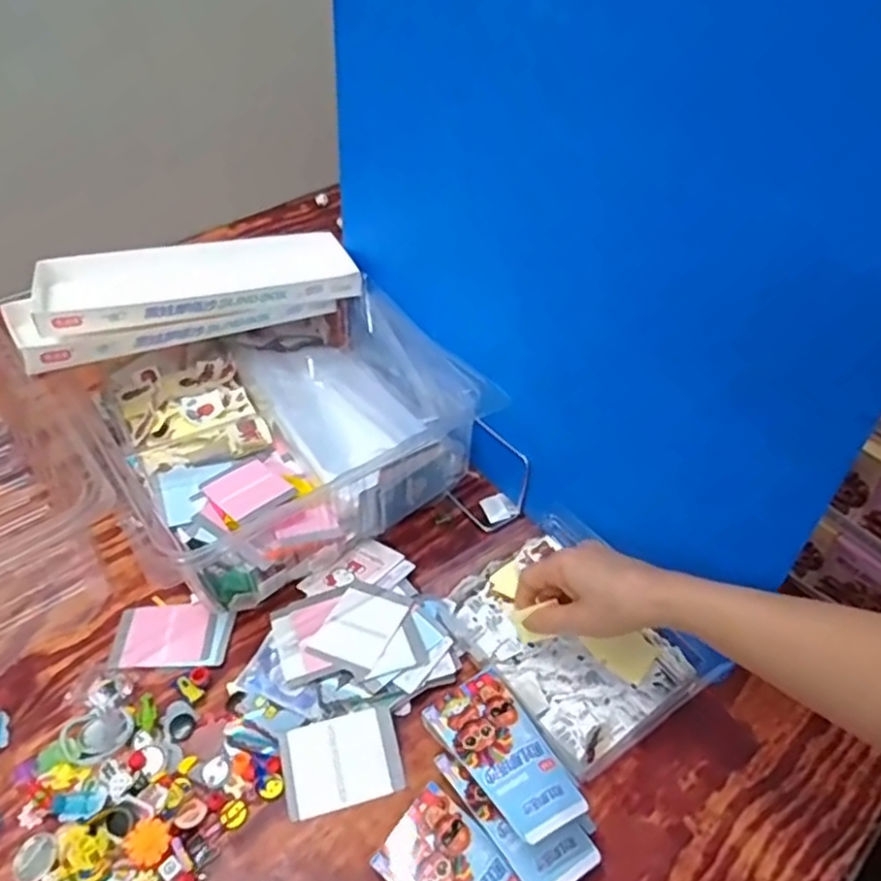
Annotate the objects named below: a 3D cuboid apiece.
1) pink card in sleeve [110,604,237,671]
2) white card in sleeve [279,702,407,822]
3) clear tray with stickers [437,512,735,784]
[{"bbox_3d":[-0.241,0.175,0.610,0.103,0.014,0.066,-3,43,2],"label":"pink card in sleeve"},{"bbox_3d":[-0.077,0.248,0.529,0.088,0.004,0.065,-11,54,-11],"label":"white card in sleeve"},{"bbox_3d":[0.109,0.167,0.589,0.168,0.050,0.198,-24,48,-24],"label":"clear tray with stickers"}]

